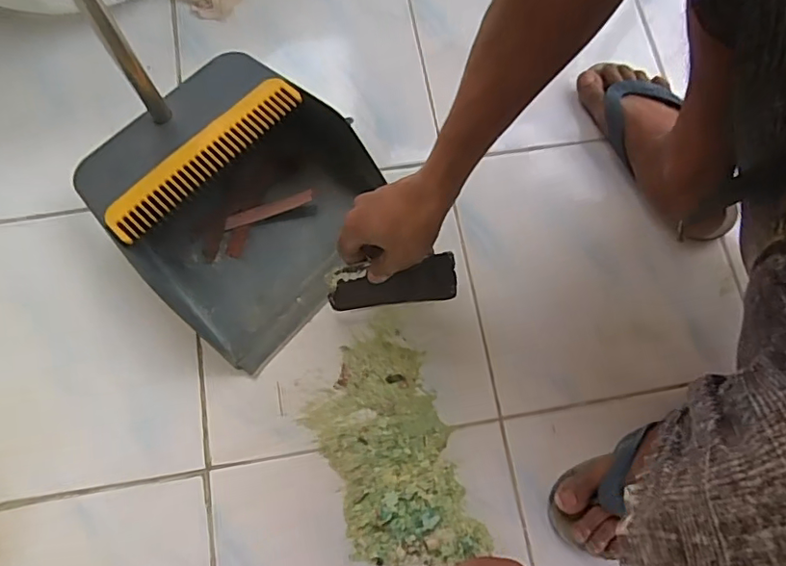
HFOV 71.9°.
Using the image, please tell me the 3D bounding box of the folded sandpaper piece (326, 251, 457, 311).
[{"bbox_3d":[-0.001,0.003,0.559,0.130,0.060,0.013,-7,42,0],"label":"folded sandpaper piece"}]

